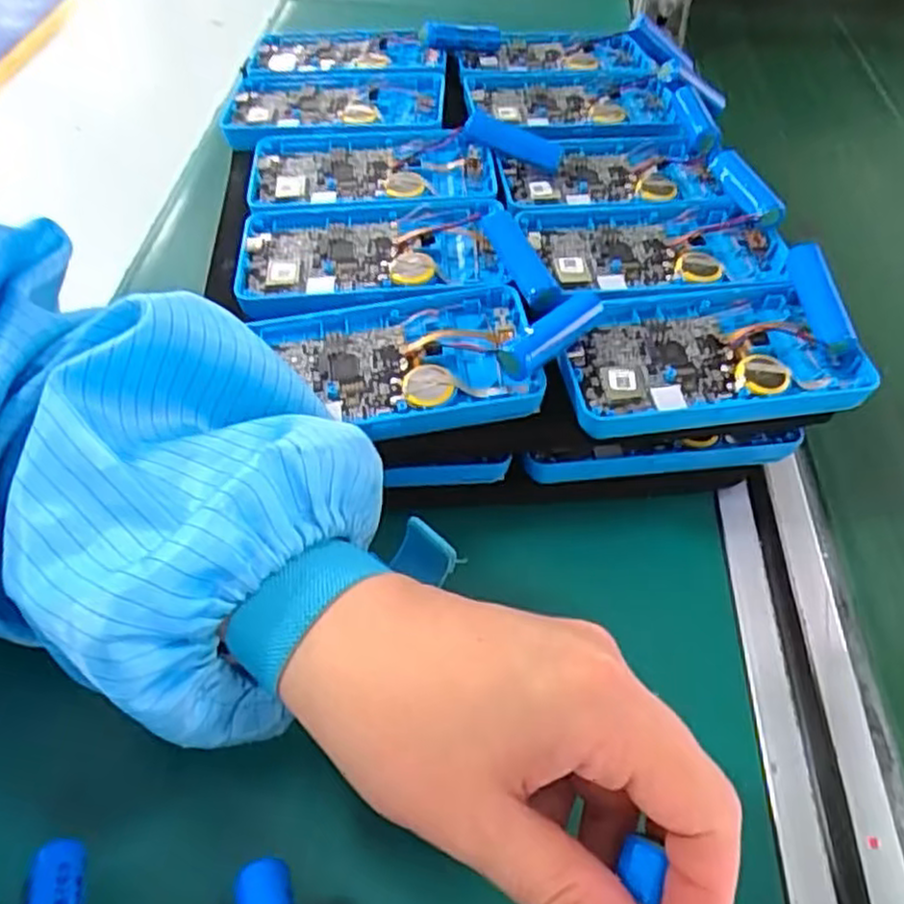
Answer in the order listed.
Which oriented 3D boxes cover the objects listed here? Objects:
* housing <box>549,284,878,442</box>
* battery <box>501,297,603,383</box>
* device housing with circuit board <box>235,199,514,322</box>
[{"bbox_3d":[0.102,-0.040,0.297,0.120,0.015,0.063,-6,57,-8],"label":"housing"},{"bbox_3d":[0.040,-0.045,0.286,0.013,0.017,0.053,36,59,23],"label":"battery"},{"bbox_3d":[-0.037,-0.090,0.325,0.115,0.024,0.069,-2,52,-4],"label":"device housing with circuit board"}]

